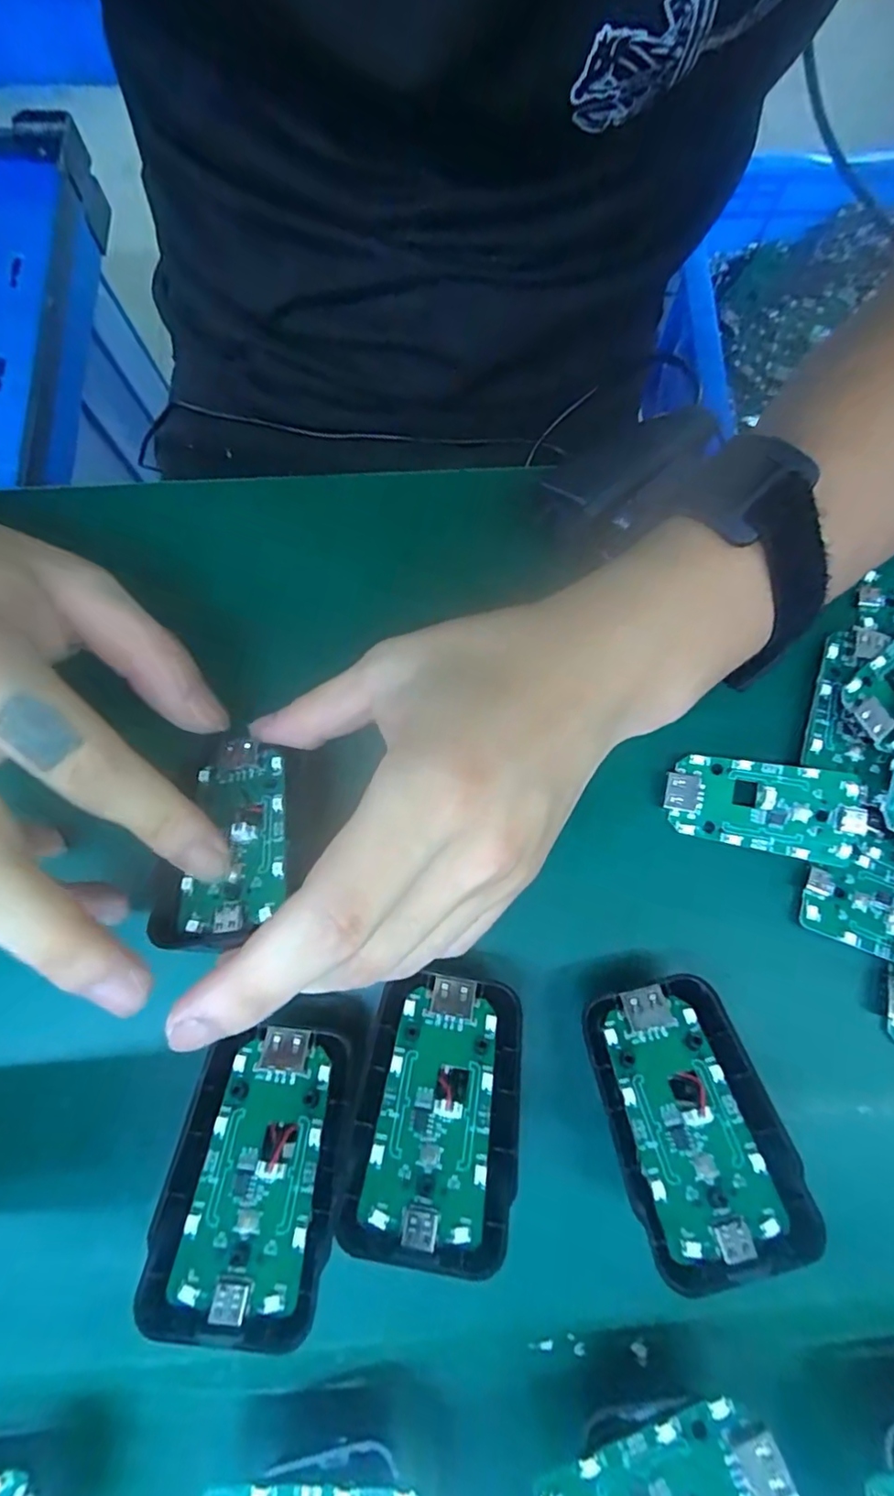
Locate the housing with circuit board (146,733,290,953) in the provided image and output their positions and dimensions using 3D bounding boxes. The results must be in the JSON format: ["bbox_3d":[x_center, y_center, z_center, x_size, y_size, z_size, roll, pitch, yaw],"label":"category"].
[{"bbox_3d":[-0.068,0.028,0.189,0.038,0.007,0.070,0,58,-1],"label":"housing with circuit board"}]

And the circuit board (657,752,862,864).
[{"bbox_3d":[0.110,0.020,0.212,0.063,0.013,0.031,9,78,1],"label":"circuit board"}]

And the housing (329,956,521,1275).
[{"bbox_3d":[-0.003,0.100,0.169,0.043,0.008,0.070,9,54,5],"label":"housing"}]

